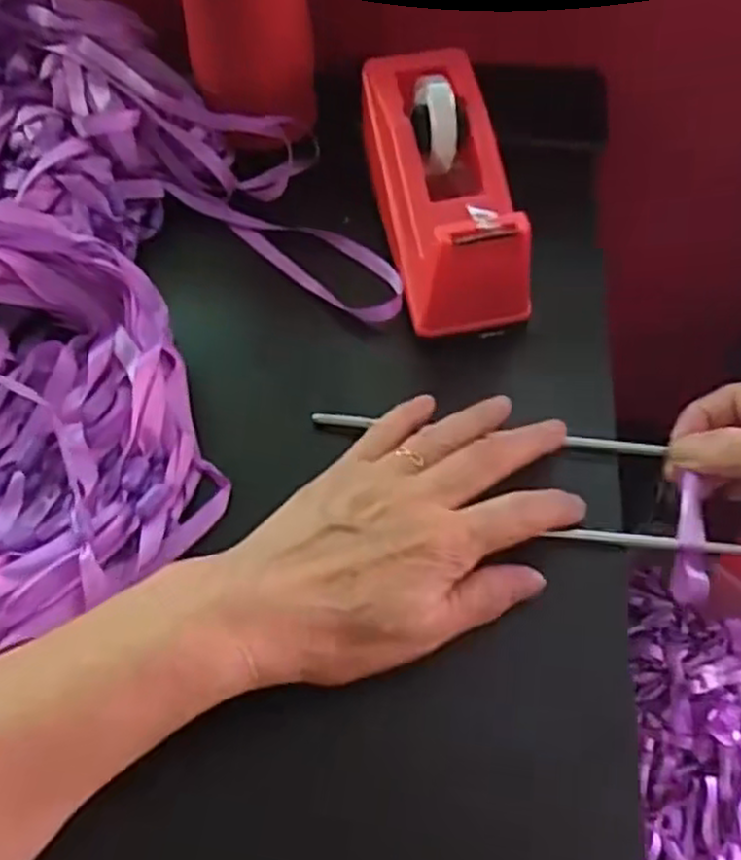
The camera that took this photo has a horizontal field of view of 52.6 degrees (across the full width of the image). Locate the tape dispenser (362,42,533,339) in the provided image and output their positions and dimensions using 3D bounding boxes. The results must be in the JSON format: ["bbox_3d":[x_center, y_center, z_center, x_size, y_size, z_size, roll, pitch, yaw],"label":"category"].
[{"bbox_3d":[0.036,-0.130,0.386,0.061,0.071,0.159,-11,73,-7],"label":"tape dispenser"}]

